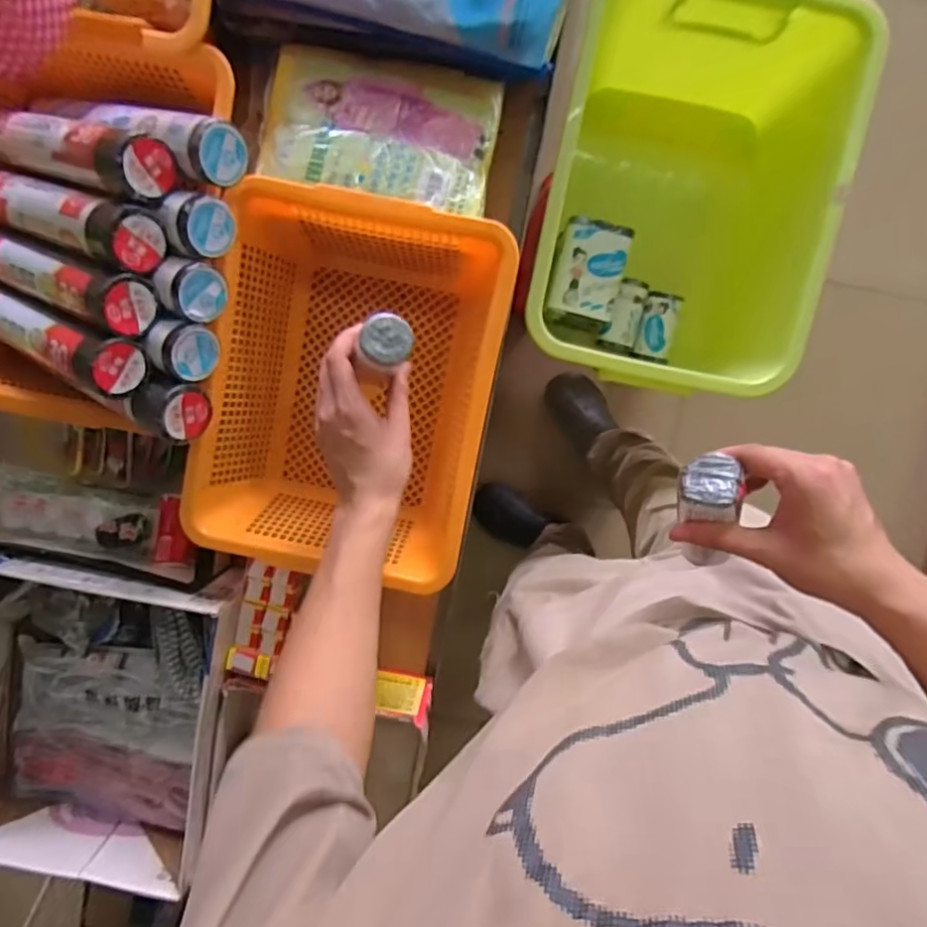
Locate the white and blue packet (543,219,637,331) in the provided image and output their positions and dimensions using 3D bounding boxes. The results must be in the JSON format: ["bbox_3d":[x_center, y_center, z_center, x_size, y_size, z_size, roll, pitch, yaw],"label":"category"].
[{"bbox_3d":[0.198,-0.301,0.972,0.108,0.053,0.153,12,98,0],"label":"white and blue packet"}]

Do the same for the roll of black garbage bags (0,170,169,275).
[{"bbox_3d":[-0.375,-0.230,0.557,0.240,0.051,0.050,23,98,22],"label":"roll of black garbage bags"}]

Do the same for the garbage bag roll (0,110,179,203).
[{"bbox_3d":[-0.365,-0.285,0.554,0.241,0.052,0.051,22,99,23],"label":"garbage bag roll"}]

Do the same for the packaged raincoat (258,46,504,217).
[{"bbox_3d":[-0.083,-0.342,0.616,0.230,0.017,0.158,9,78,-1],"label":"packaged raincoat"}]

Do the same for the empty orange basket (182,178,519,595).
[{"bbox_3d":[-0.115,-0.078,0.658,0.278,0.140,0.368,11,98,0],"label":"empty orange basket"}]

